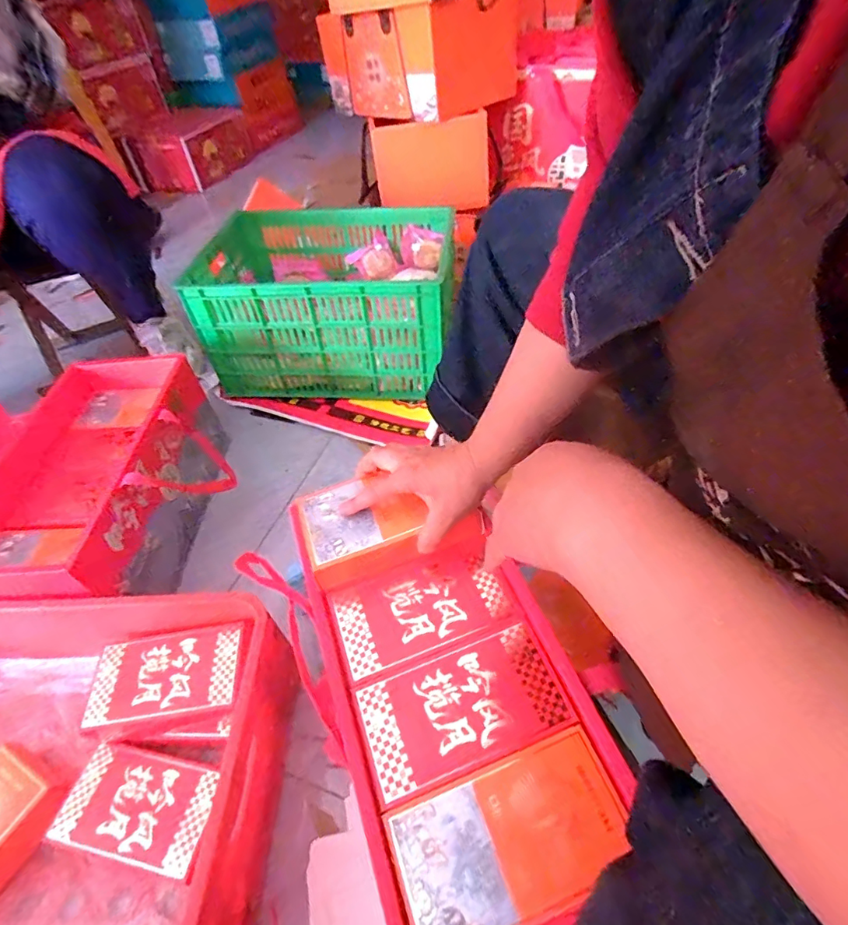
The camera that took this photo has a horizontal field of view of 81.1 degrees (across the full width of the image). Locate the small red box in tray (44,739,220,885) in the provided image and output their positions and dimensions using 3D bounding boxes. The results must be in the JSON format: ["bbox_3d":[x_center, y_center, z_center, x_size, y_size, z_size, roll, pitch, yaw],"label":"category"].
[{"bbox_3d":[-0.289,0.357,0.517,0.162,0.036,0.092,5,48,12],"label":"small red box in tray"}]

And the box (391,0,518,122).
[{"bbox_3d":[0.086,-0.873,1.060,0.288,0.184,0.102,-34,53,-23],"label":"box"}]

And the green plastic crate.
[{"bbox_3d":[-0.198,-0.354,1.062,0.493,0.245,0.376,0,47,7],"label":"green plastic crate"}]

